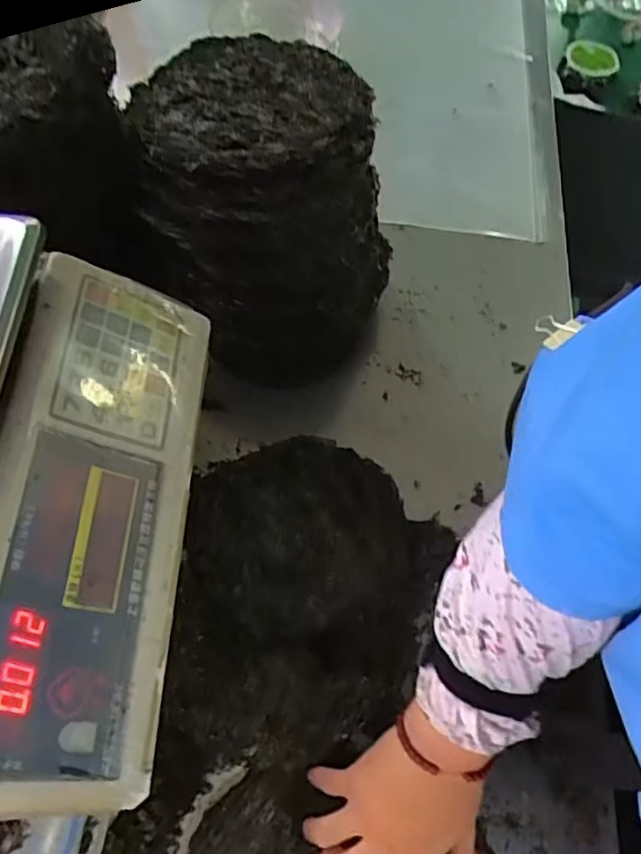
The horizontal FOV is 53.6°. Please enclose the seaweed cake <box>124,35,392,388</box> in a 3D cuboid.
[{"bbox_3d":[-0.046,-0.194,0.612,0.222,0.253,0.228,-4,64,-4],"label":"seaweed cake"}]

